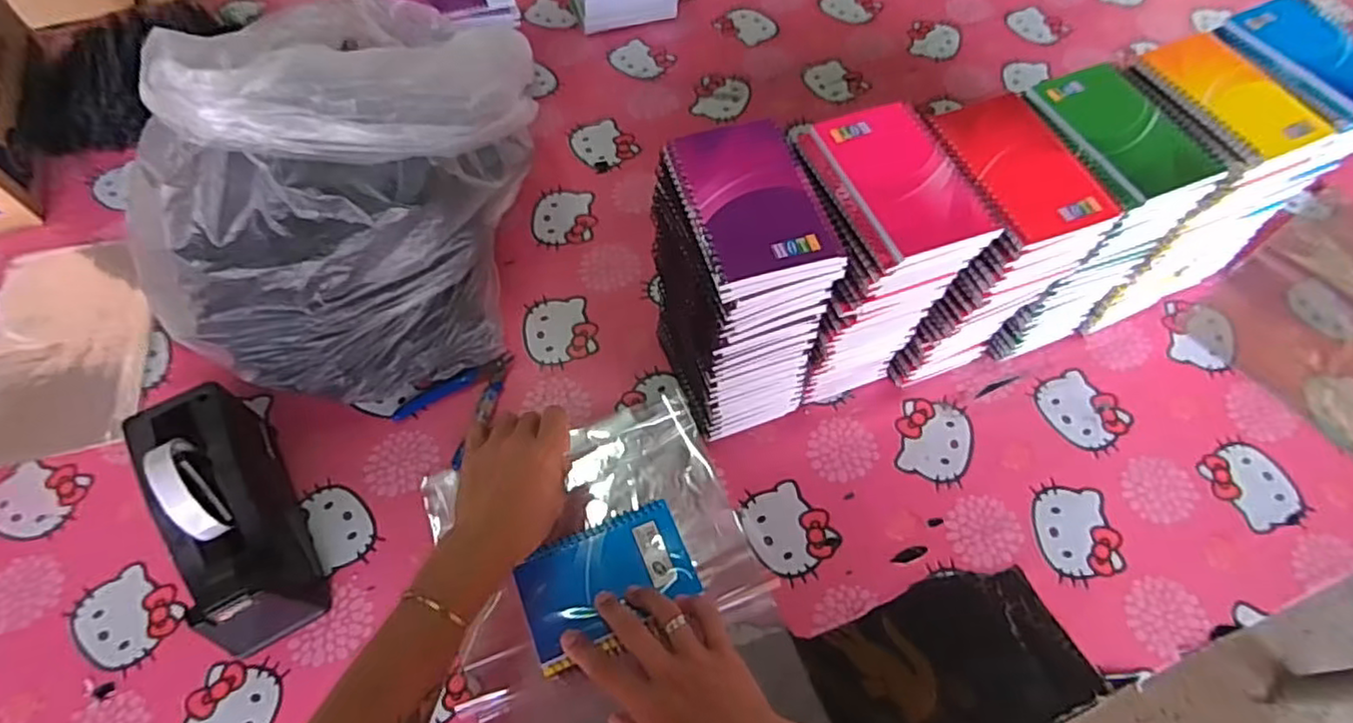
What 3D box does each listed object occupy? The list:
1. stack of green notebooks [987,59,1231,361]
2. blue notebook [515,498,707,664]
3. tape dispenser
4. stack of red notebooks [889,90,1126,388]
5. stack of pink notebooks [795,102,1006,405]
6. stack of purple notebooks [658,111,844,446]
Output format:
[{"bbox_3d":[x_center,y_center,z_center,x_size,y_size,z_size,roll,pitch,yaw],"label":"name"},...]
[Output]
[{"bbox_3d":[0.341,-0.117,0.620,0.104,0.244,0.126,-21,62,-11],"label":"stack of green notebooks"},{"bbox_3d":[-0.055,0.168,0.533,0.133,0.009,0.078,-24,63,-13],"label":"blue notebook"},{"bbox_3d":[-0.367,0.122,0.552,0.080,0.120,0.211,-26,63,-14],"label":"tape dispenser"},{"bbox_3d":[0.249,-0.082,0.595,0.103,0.251,0.126,-21,62,-11],"label":"stack of red notebooks"},{"bbox_3d":[0.148,-0.064,0.580,0.106,0.256,0.127,-21,62,-11],"label":"stack of pink notebooks"},{"bbox_3d":[0.052,-0.050,0.565,0.104,0.267,0.133,-16,62,-9],"label":"stack of purple notebooks"}]

